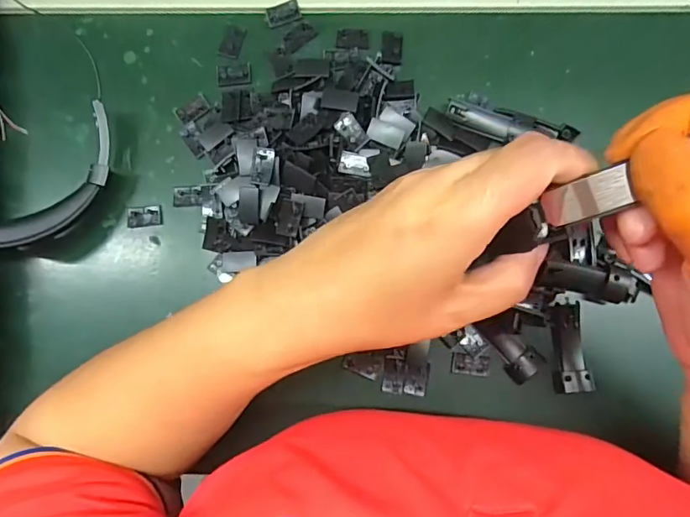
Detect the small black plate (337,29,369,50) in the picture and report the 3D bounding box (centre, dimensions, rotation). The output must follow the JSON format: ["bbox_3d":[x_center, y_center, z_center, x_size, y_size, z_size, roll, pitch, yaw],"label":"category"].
[{"bbox_3d":[0.006,-0.166,0.371,0.024,0.004,0.015,6,84,5],"label":"small black plate"}]

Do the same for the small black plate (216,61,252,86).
[{"bbox_3d":[-0.085,-0.140,0.371,0.027,0.004,0.017,-6,84,3],"label":"small black plate"}]

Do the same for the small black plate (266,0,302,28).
[{"bbox_3d":[-0.047,-0.187,0.372,0.026,0.004,0.016,-20,83,2],"label":"small black plate"}]

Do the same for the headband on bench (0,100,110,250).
[{"bbox_3d":[-0.215,-0.045,0.340,0.142,0.042,0.055,-37,83,-14],"label":"headband on bench"}]

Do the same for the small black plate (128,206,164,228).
[{"bbox_3d":[-0.151,-0.032,0.368,0.026,0.004,0.015,-4,84,3],"label":"small black plate"}]

